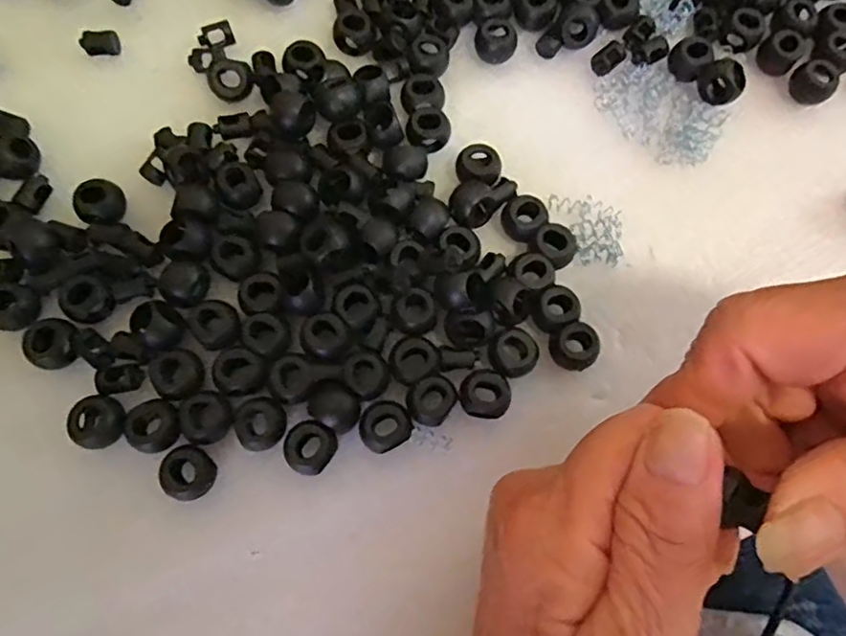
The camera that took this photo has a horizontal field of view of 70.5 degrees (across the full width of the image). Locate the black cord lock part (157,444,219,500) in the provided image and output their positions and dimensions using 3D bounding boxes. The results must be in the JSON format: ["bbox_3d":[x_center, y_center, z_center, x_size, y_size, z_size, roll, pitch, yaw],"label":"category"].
[{"bbox_3d":[-0.078,0.052,0.199,0.016,0.015,0.017,0,75,-2],"label":"black cord lock part"}]

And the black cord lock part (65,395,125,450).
[{"bbox_3d":[-0.109,0.036,0.203,0.018,0.010,0.017,0,75,-2],"label":"black cord lock part"}]

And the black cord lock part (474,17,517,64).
[{"bbox_3d":[0.031,-0.117,0.253,0.017,0.011,0.014,14,75,2],"label":"black cord lock part"}]

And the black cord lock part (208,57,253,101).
[{"bbox_3d":[-0.077,-0.095,0.240,0.017,0.010,0.015,-6,75,-3],"label":"black cord lock part"}]

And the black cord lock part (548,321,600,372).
[{"bbox_3d":[0.054,0.011,0.217,0.016,0.014,0.016,-31,78,-10],"label":"black cord lock part"}]

